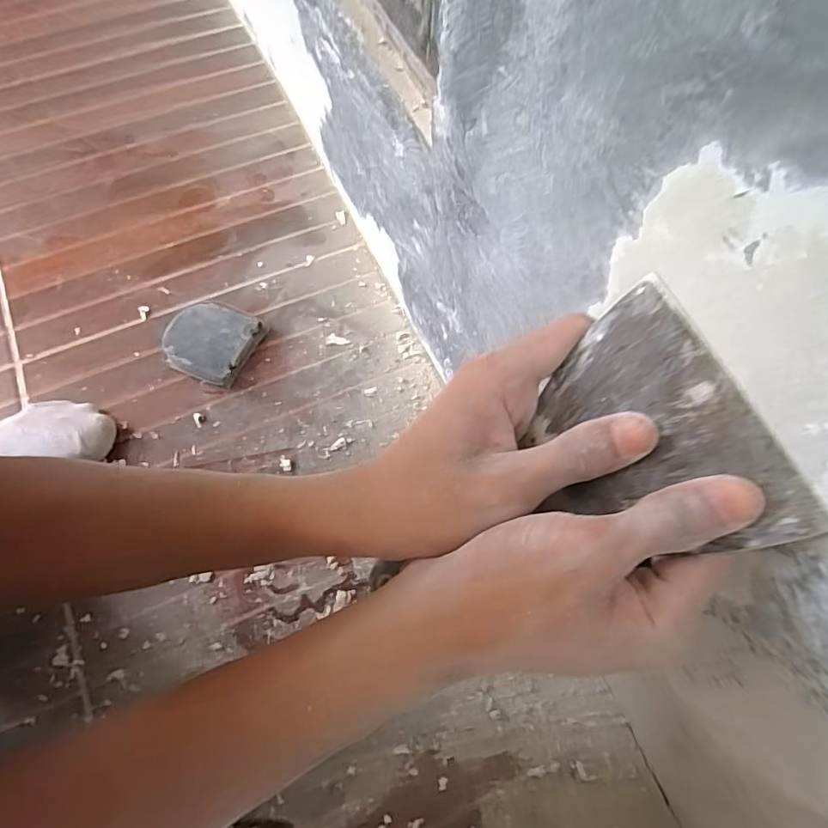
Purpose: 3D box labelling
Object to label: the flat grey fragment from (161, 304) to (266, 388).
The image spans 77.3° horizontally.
[{"bbox_3d":[-0.201,-0.073,0.510,0.081,0.024,0.078,23,71,7],"label":"flat grey fragment"}]

